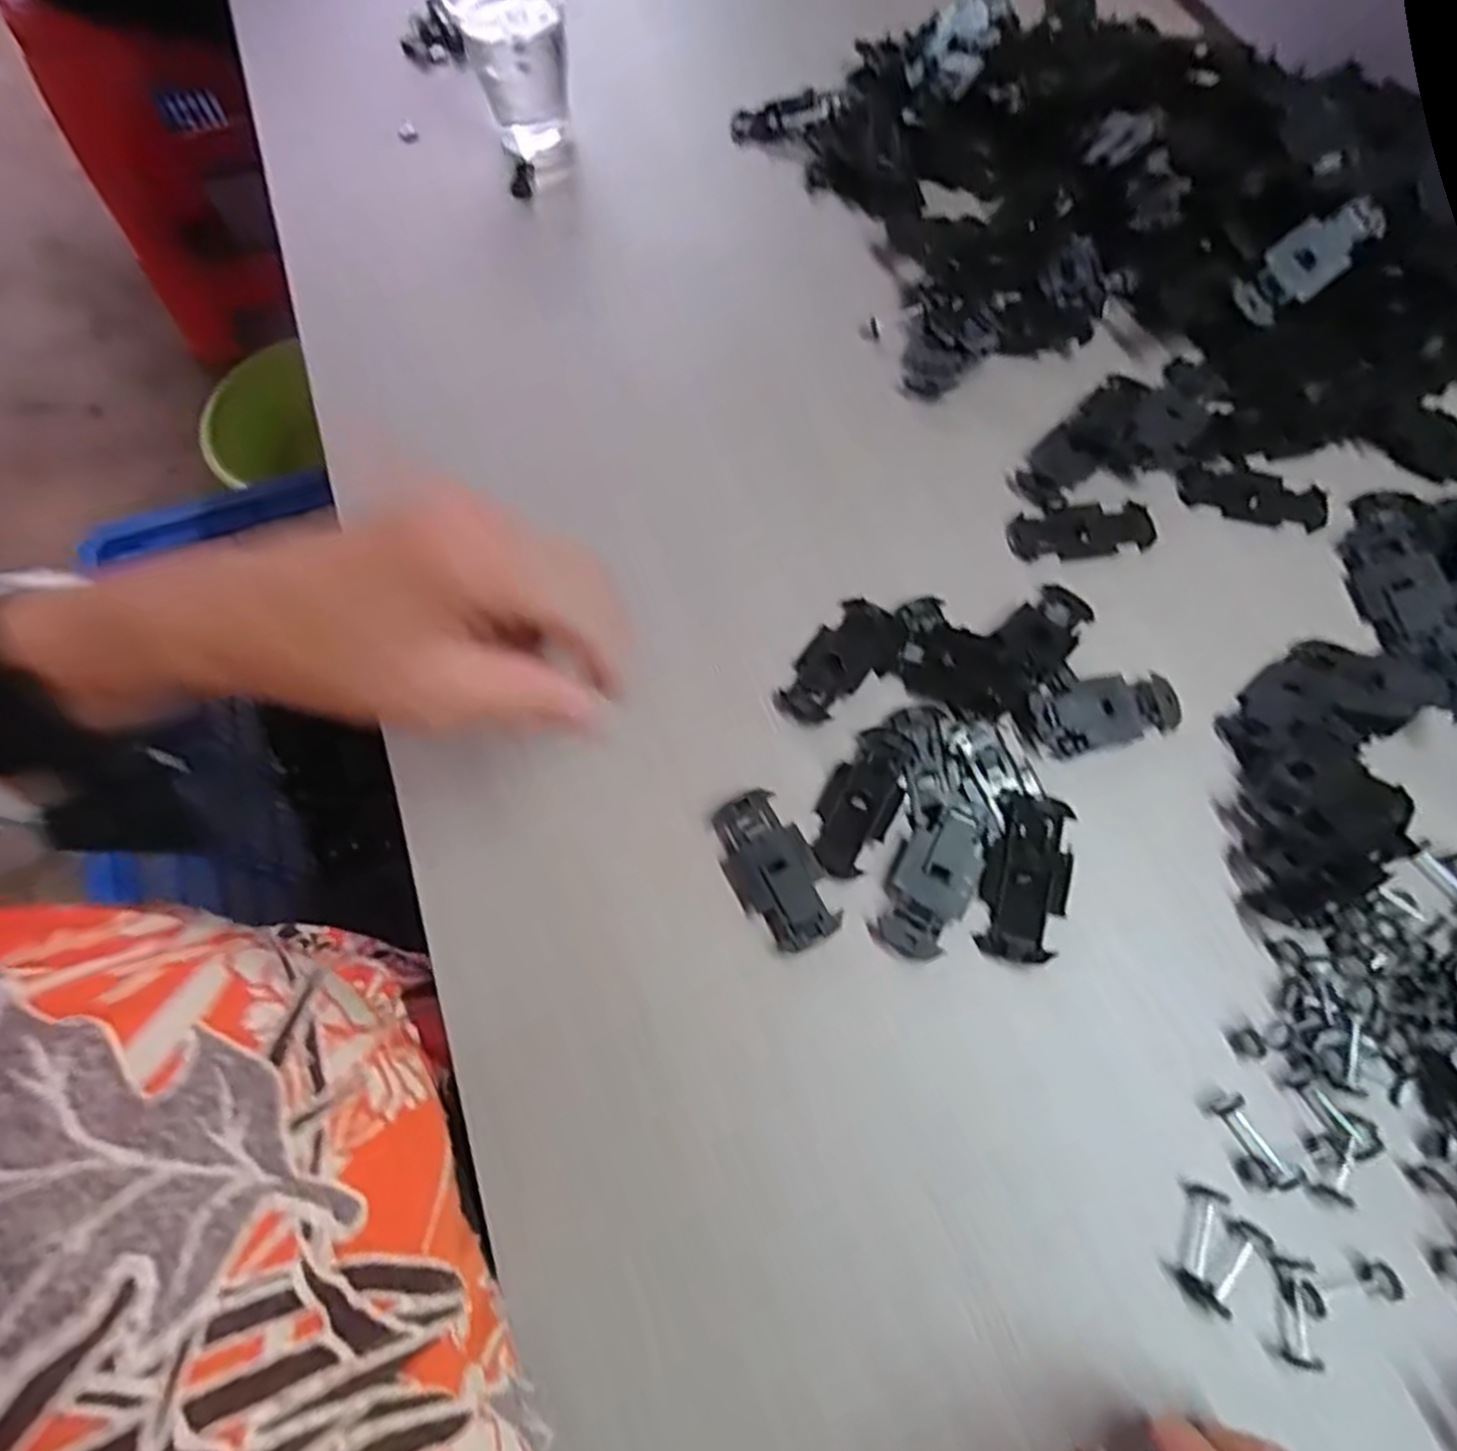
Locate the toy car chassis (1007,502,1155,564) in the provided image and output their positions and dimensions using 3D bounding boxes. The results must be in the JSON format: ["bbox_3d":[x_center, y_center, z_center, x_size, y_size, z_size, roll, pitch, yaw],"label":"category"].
[{"bbox_3d":[0.167,-0.091,0.377,0.067,0.004,0.027,-9,70,-2],"label":"toy car chassis"}]

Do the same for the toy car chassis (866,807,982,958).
[{"bbox_3d":[0.079,0.060,0.311,0.032,0.007,0.059,22,72,9],"label":"toy car chassis"}]

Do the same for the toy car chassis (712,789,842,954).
[{"bbox_3d":[0.018,0.057,0.315,0.033,0.008,0.063,-27,72,-8],"label":"toy car chassis"}]

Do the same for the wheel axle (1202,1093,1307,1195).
[{"bbox_3d":[0.182,0.146,0.277,0.015,0.011,0.031,-27,71,-8],"label":"wheel axle"}]

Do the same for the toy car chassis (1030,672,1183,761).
[{"bbox_3d":[0.158,-0.006,0.336,0.063,0.008,0.029,-12,70,-3],"label":"toy car chassis"}]

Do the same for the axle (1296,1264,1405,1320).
[{"bbox_3d":[0.204,0.187,0.264,0.034,0.010,0.010,-12,70,-3],"label":"axle"}]

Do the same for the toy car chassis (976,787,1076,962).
[{"bbox_3d":[0.116,0.059,0.310,0.031,0.007,0.065,16,71,7],"label":"toy car chassis"}]

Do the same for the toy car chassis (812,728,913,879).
[{"bbox_3d":[0.055,0.029,0.325,0.028,0.006,0.064,29,73,11],"label":"toy car chassis"}]

